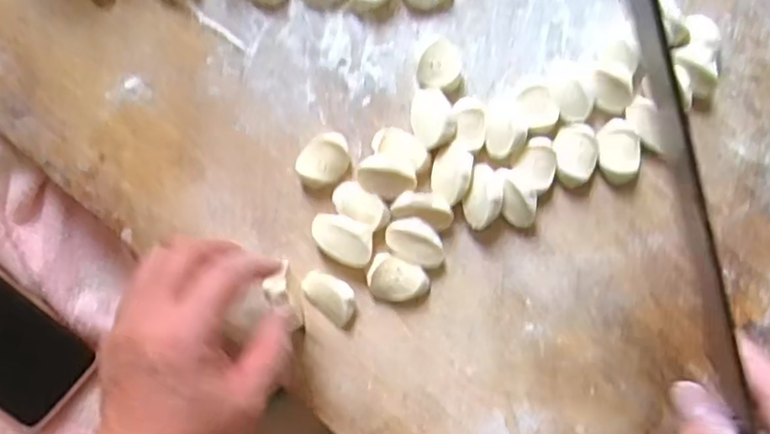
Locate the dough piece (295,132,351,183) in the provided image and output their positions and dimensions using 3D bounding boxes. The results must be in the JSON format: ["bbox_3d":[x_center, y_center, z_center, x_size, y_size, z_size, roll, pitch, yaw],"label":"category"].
[{"bbox_3d":[-0.036,-0.035,0.395,0.027,0.011,0.034,40,88,-6],"label":"dough piece"}]

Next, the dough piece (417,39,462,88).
[{"bbox_3d":[0.034,-0.093,0.395,0.024,0.014,0.030,30,89,-6],"label":"dough piece"}]

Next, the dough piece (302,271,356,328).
[{"bbox_3d":[-0.033,0.048,0.393,0.036,0.011,0.024,38,88,-6],"label":"dough piece"}]

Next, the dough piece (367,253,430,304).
[{"bbox_3d":[0.008,0.039,0.393,0.037,0.013,0.027,23,90,-6],"label":"dough piece"}]

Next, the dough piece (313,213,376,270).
[{"bbox_3d":[-0.026,0.013,0.393,0.039,0.013,0.026,24,90,-6],"label":"dough piece"}]

